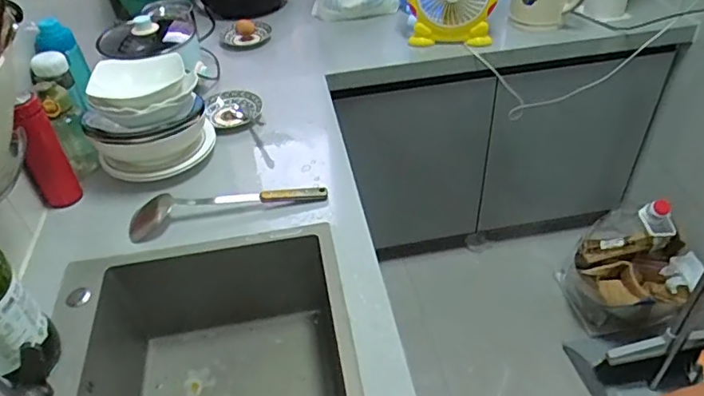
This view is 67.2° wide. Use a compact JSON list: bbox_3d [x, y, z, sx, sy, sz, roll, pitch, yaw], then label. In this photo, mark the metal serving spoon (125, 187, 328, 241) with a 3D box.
[{"bbox_3d":[-0.230,0.007,0.987,0.362,0.034,0.083,-11,42,-8],"label":"metal serving spoon"}]

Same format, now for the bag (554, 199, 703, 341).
[{"bbox_3d":[0.845,0.210,1.618,0.355,0.399,0.304,19,46,24],"label":"bag"}]

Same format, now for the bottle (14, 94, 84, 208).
[{"bbox_3d":[-0.568,-0.088,0.972,0.071,0.209,0.068,-27,46,-24],"label":"bottle"}]

